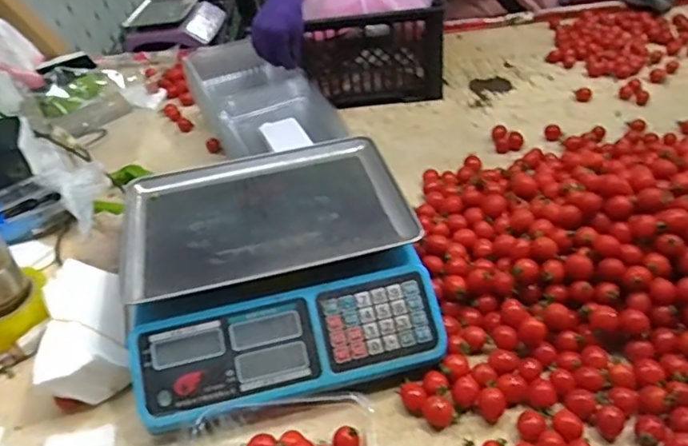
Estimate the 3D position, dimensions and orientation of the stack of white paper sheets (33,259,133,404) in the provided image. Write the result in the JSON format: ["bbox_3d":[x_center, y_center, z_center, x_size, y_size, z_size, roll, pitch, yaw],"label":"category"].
[{"bbox_3d":[-0.305,0.128,0.671,0.081,0.077,0.166,-18,40,-13],"label":"stack of white paper sheets"}]

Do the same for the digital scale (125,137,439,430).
[{"bbox_3d":[-0.083,0.051,0.695,0.329,0.112,0.338,-14,40,-8],"label":"digital scale"}]

